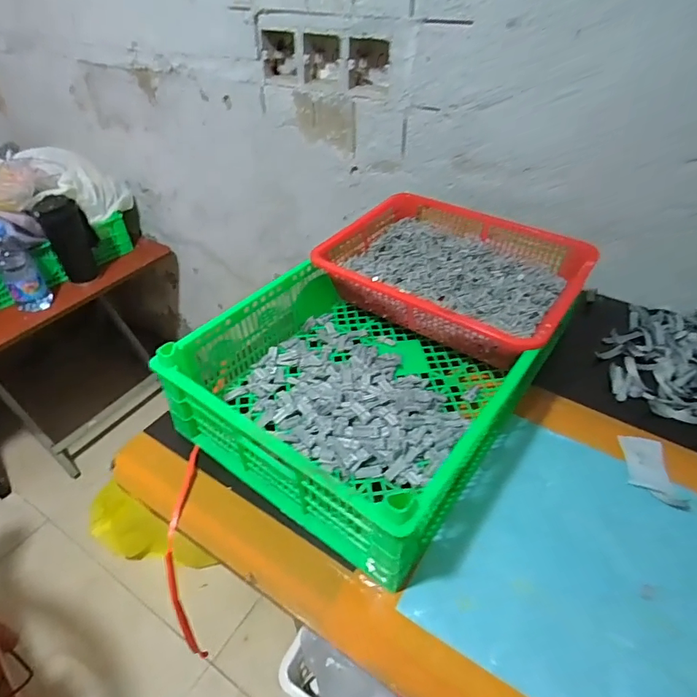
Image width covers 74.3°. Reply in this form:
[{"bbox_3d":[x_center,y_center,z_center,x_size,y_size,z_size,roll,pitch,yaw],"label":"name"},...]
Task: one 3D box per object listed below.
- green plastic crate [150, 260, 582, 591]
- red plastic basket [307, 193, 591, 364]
[{"bbox_3d":[0.040,0.004,0.523,0.292,0.100,0.392,25,47,27],"label":"green plastic crate"},{"bbox_3d":[0.136,-0.099,0.601,0.298,0.078,0.241,25,47,26],"label":"red plastic basket"}]

